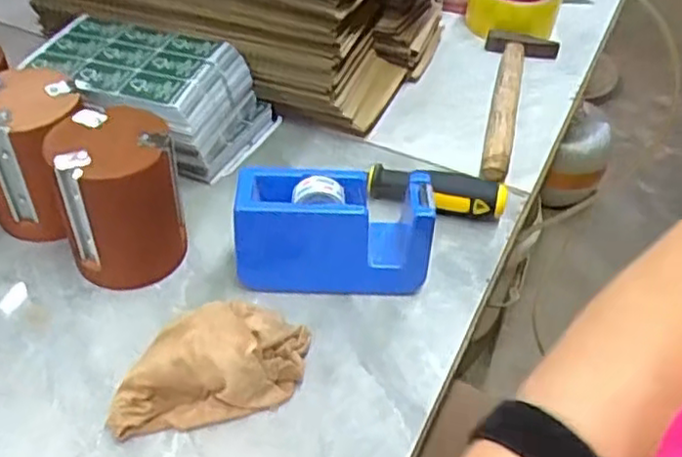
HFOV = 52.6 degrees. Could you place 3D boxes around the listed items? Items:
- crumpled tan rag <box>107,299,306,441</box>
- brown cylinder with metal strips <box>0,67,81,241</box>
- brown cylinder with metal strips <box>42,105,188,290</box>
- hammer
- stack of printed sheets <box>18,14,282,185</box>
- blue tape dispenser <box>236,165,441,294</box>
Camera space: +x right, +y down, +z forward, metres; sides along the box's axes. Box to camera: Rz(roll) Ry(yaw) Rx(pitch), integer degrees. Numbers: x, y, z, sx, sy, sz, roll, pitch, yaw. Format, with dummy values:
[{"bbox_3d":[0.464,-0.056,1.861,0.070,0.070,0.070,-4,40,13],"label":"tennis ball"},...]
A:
[{"bbox_3d":[-0.076,0.078,0.405,0.120,0.052,0.054,-10,46,-15],"label":"crumpled tan rag"},{"bbox_3d":[-0.216,-0.051,0.486,0.081,0.098,0.079,7,44,1],"label":"brown cylinder with metal strips"},{"bbox_3d":[-0.146,-0.018,0.461,0.075,0.101,0.074,-13,47,-18],"label":"brown cylinder with metal strips"},{"bbox_3d":[0.162,-0.124,0.656,0.070,0.027,0.235,14,45,9],"label":"hammer"},{"bbox_3d":[-0.155,-0.108,0.571,0.169,0.077,0.110,13,44,7],"label":"stack of printed sheets"},{"bbox_3d":[-0.005,0.004,0.468,0.128,0.078,0.048,2,44,-4],"label":"blue tape dispenser"}]

